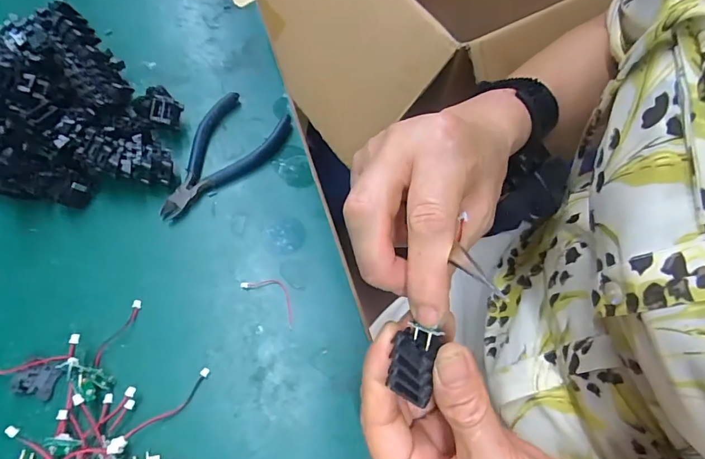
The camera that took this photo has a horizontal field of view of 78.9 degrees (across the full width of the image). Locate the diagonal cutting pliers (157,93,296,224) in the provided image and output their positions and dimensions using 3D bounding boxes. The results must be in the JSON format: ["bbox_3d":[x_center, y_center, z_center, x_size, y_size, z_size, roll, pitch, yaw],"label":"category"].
[{"bbox_3d":[-0.101,-0.053,0.322,0.061,0.012,0.114,29,63,10],"label":"diagonal cutting pliers"}]

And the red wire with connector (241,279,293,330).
[{"bbox_3d":[-0.050,0.043,0.277,0.043,0.006,0.019,36,65,14],"label":"red wire with connector"}]

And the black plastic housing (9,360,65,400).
[{"bbox_3d":[-0.180,0.085,0.245,0.022,0.007,0.020,12,62,1],"label":"black plastic housing"}]

